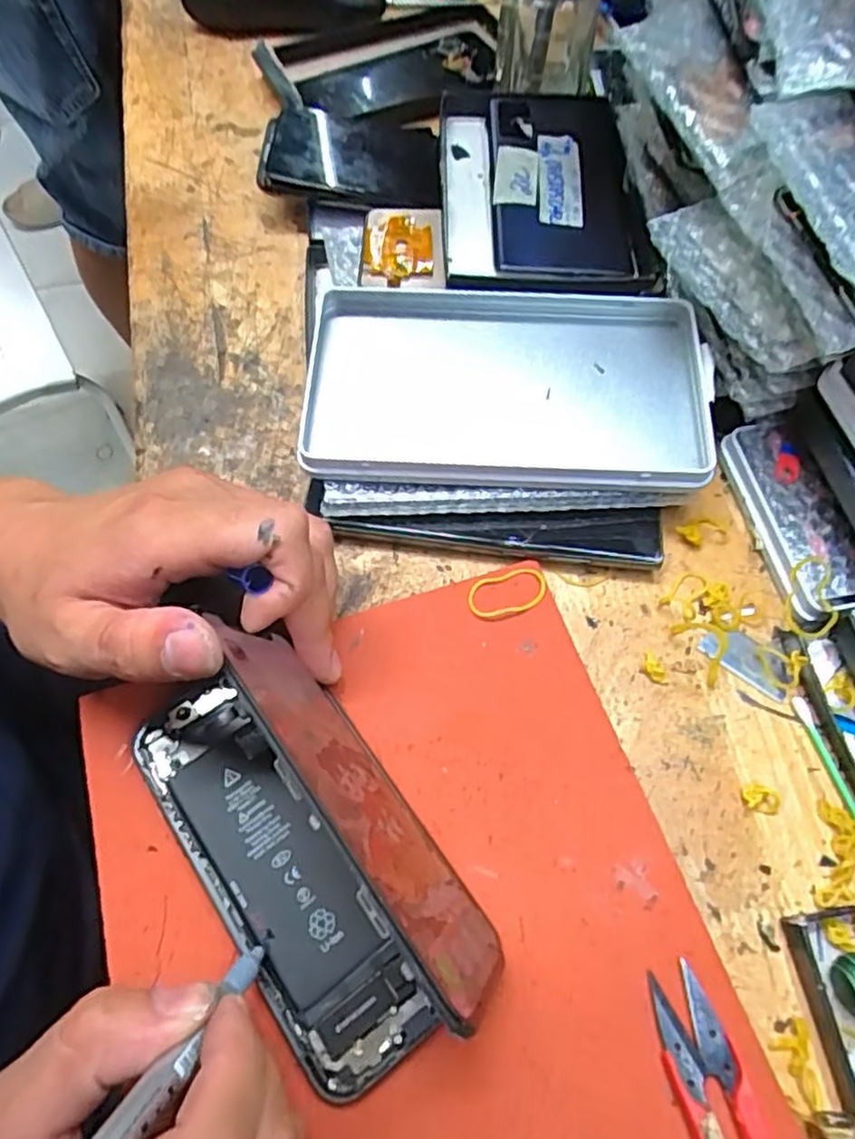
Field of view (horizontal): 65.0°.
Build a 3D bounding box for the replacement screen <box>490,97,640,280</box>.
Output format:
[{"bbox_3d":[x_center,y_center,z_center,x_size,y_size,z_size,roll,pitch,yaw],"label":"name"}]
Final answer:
[{"bbox_3d":[0.076,-0.214,0.375,0.077,0.011,0.158,1,69,-1],"label":"replacement screen"}]

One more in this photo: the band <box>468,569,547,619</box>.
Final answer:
[{"bbox_3d":[0.036,0.010,0.297,0.036,0.004,0.020,-13,65,-6],"label":"band"}]

